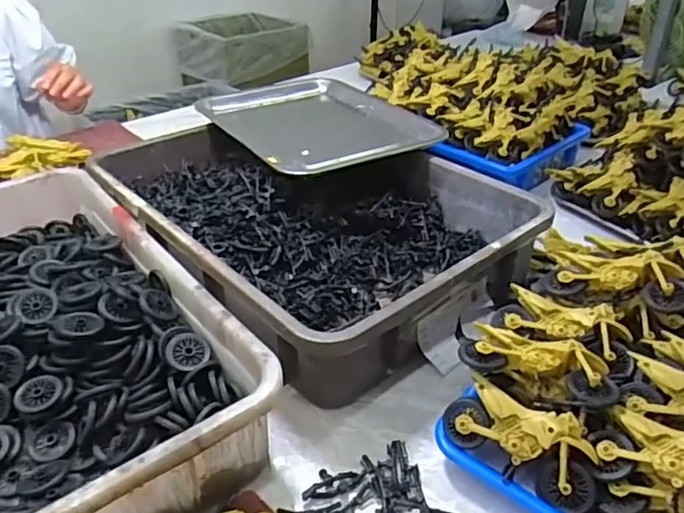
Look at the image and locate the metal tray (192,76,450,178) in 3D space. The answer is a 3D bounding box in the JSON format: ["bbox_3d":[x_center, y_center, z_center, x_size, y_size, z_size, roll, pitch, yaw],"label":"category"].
[{"bbox_3d":[-0.036,-0.202,0.858,0.270,0.032,0.324,-18,37,-25],"label":"metal tray"}]

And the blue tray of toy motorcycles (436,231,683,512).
[{"bbox_3d":[0.251,0.104,0.469,0.256,0.120,0.287,25,41,33],"label":"blue tray of toy motorcycles"}]

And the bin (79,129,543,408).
[{"bbox_3d":[-0.060,-0.050,0.713,0.370,0.094,0.515,-25,40,-33],"label":"bin"}]

